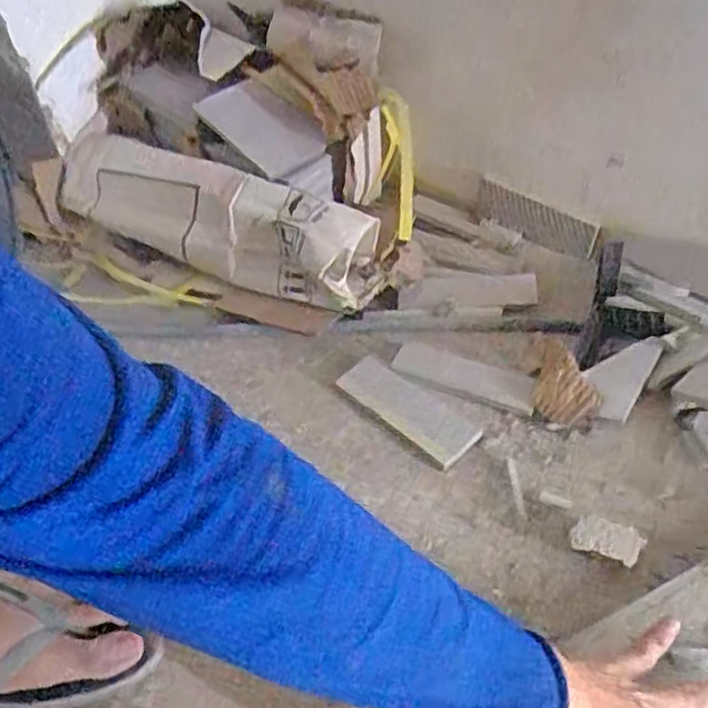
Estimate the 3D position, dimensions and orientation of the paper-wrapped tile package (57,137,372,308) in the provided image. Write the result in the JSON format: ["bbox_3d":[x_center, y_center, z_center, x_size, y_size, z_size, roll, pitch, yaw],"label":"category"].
[{"bbox_3d":[-0.174,-0.170,0.845,0.453,0.082,0.103,22,51,26],"label":"paper-wrapped tile package"}]

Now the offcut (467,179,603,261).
[{"bbox_3d":[0.210,-0.160,0.859,0.151,0.050,0.013,27,38,26],"label":"offcut"}]

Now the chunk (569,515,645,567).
[{"bbox_3d":[0.195,0.145,0.565,0.050,0.025,0.027,18,50,24],"label":"chunk"}]

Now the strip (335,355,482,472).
[{"bbox_3d":[0.050,0.050,0.695,0.055,0.011,0.156,-33,50,-24],"label":"strip"}]

